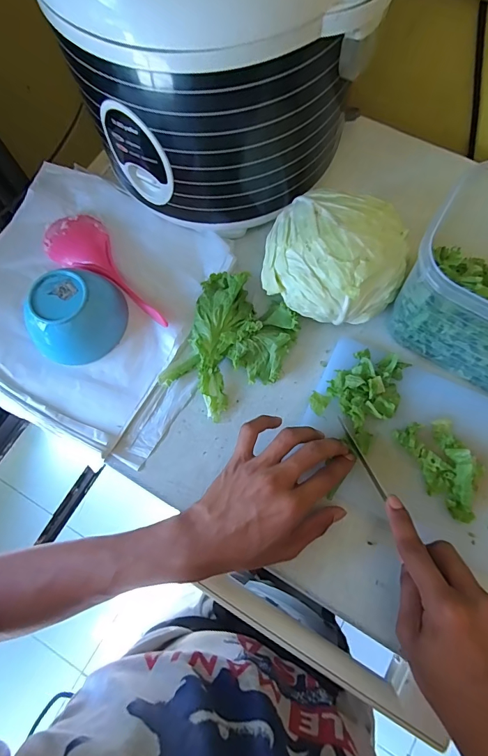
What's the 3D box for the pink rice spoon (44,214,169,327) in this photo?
[{"bbox_3d":[-0.138,-0.123,0.421,0.180,0.022,0.063,32,78,11],"label":"pink rice spoon"}]

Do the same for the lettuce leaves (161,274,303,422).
[{"bbox_3d":[-0.011,-0.031,0.391,0.105,0.030,0.134,22,76,8],"label":"lettuce leaves"}]

